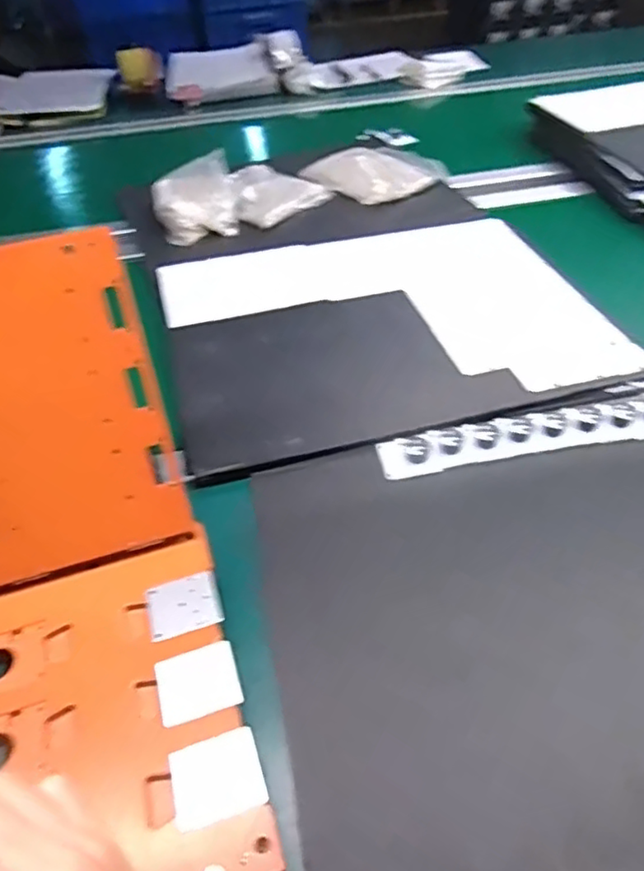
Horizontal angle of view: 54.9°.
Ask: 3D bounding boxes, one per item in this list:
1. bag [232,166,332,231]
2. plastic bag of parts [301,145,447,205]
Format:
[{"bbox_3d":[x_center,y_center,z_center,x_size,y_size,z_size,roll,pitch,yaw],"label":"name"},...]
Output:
[{"bbox_3d":[-0.065,-0.386,0.961,0.144,0.024,0.203,-12,48,-6],"label":"bag"},{"bbox_3d":[0.083,-0.420,0.996,0.175,0.036,0.180,-32,53,-22],"label":"plastic bag of parts"}]

